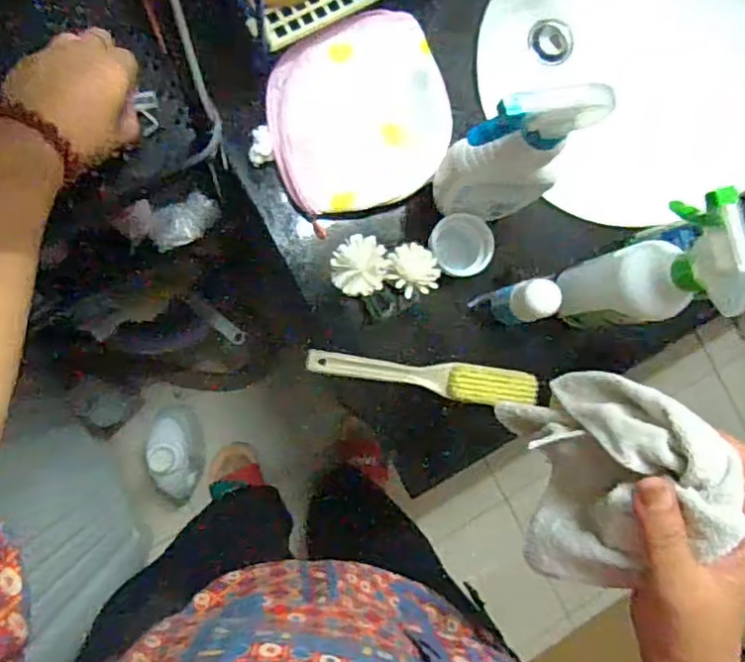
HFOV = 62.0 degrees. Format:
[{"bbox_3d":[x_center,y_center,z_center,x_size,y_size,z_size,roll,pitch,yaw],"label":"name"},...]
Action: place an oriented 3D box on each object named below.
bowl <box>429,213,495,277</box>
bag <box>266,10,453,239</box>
[{"bbox_3d":[0.085,-0.083,0.616,0.061,0.040,0.056,0,88,-9],"label":"bowl"},{"bbox_3d":[-0.013,-0.209,0.603,0.173,0.021,0.178,-16,90,-9],"label":"bag"}]

